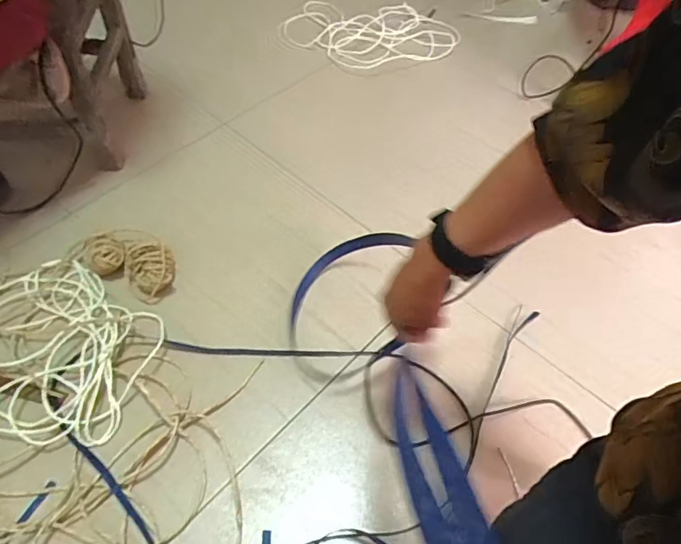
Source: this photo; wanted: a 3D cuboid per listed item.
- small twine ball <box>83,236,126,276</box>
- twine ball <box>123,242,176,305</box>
[{"bbox_3d":[-0.413,-0.029,0.873,0.067,0.053,0.064,-15,57,-14],"label":"small twine ball"},{"bbox_3d":[-0.333,-0.007,0.876,0.085,0.049,0.106,-20,59,-17],"label":"twine ball"}]

